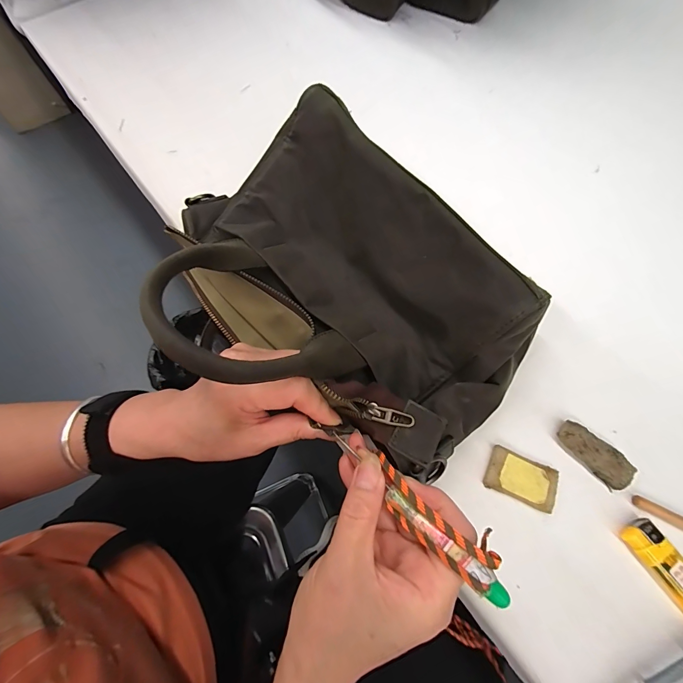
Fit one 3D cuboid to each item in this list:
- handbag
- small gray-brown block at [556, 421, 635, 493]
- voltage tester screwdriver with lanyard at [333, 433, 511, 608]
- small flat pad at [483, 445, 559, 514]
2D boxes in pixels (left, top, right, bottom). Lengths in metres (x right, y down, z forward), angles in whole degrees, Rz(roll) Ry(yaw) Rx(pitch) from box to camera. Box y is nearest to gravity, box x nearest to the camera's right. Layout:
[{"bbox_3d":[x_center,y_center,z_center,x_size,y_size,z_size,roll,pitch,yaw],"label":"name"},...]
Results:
[{"bbox_3d":[-0.011,-0.040,0.230,0.184,0.098,0.270,-35,73,-12],"label":"handbag"},{"bbox_3d":[0.185,0.082,0.249,0.023,0.012,0.052,-42,74,-15],"label":"small gray-brown block"},{"bbox_3d":[0.041,0.087,0.184,0.023,0.016,0.107,-43,56,-14],"label":"voltage tester screwdriver with lanyard"},{"bbox_3d":[0.130,0.099,0.245,0.047,0.009,0.030,22,70,9],"label":"small flat pad"}]

